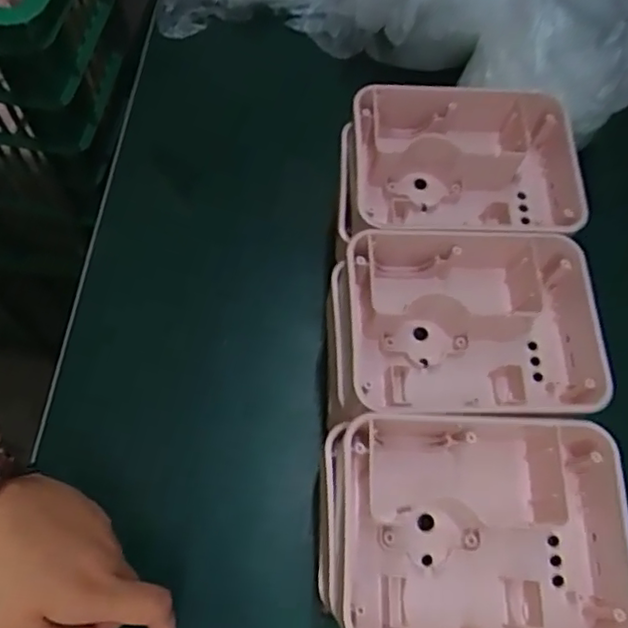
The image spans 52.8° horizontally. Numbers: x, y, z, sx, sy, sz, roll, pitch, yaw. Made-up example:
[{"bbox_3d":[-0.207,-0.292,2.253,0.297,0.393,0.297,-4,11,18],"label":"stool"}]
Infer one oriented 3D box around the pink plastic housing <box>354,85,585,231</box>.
[{"bbox_3d":[0.091,-0.083,0.383,0.135,0.049,0.095,1,64,-2],"label":"pink plastic housing"}]

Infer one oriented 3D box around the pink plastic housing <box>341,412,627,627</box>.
[{"bbox_3d":[0.078,0.100,0.294,0.128,0.040,0.102,2,64,-1],"label":"pink plastic housing"}]

